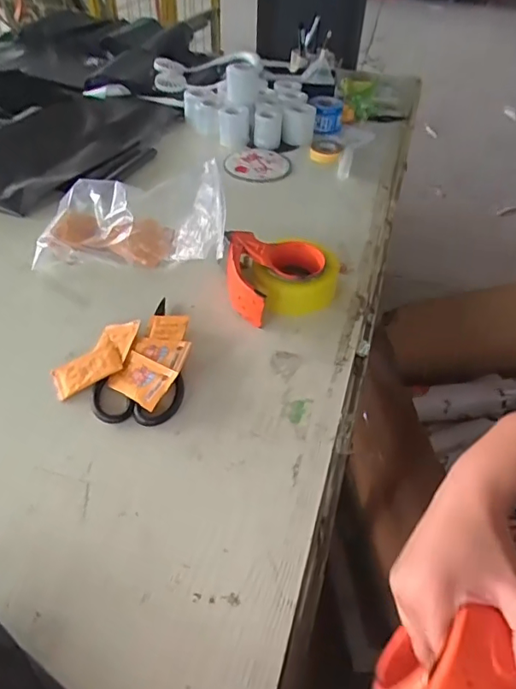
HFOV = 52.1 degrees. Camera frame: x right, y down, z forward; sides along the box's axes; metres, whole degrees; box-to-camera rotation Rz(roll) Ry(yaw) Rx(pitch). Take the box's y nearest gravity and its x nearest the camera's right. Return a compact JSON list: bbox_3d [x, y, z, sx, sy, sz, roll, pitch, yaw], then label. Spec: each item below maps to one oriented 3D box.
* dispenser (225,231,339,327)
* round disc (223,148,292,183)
[{"bbox_3d":[0.031,-0.092,0.753,0.175,0.071,0.147,4,44,2],"label":"dispenser"},{"bbox_3d":[0.002,-0.362,1.071,0.128,0.021,0.123,1,44,-1],"label":"round disc"}]

